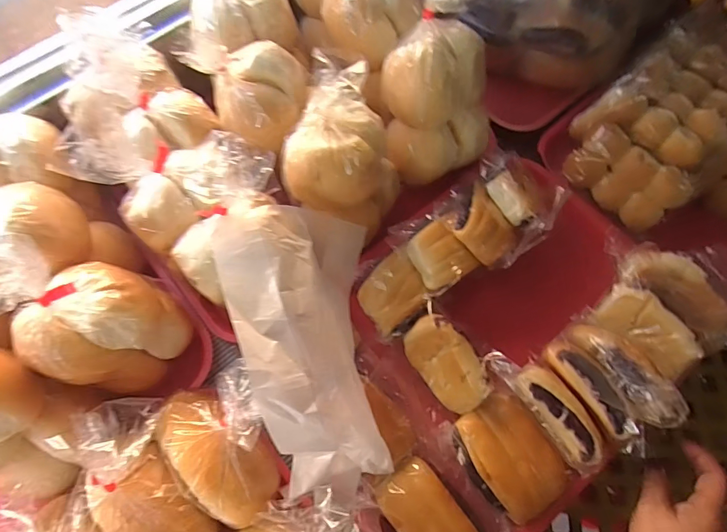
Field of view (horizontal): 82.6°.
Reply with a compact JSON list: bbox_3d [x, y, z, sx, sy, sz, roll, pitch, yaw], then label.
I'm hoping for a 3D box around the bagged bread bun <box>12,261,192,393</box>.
[{"bbox_3d":[-0.221,0.056,0.367,0.079,0.108,0.101,32,73,11],"label":"bagged bread bun"}]

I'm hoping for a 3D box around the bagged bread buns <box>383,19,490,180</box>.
[{"bbox_3d":[0.081,-0.173,0.443,0.116,0.118,0.106,-21,71,-7],"label":"bagged bread buns"}]

